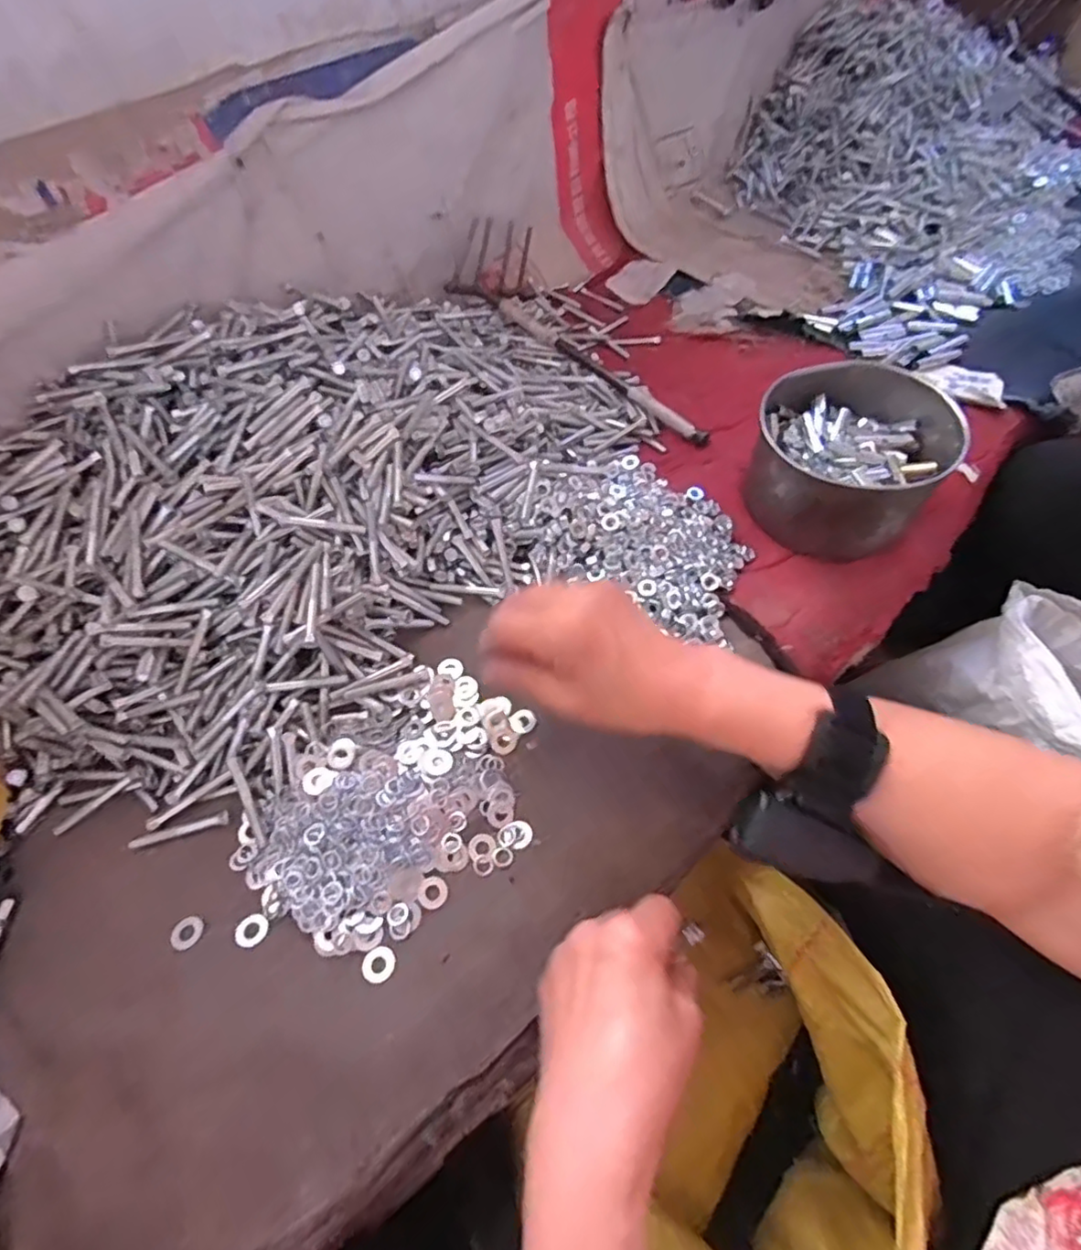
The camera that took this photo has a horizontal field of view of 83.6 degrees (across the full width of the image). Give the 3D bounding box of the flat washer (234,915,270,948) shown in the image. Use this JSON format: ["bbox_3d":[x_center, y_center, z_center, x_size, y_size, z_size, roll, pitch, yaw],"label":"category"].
[{"bbox_3d":[-0.161,0.171,0.337,0.017,0.004,0.017,3,50,-4],"label":"flat washer"}]

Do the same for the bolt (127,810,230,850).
[{"bbox_3d":[-0.218,0.124,0.365,0.055,0.006,0.008,-17,57,-7],"label":"bolt"}]

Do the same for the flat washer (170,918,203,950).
[{"bbox_3d":[-0.197,0.171,0.337,0.016,0.004,0.018,-31,57,-34],"label":"flat washer"}]

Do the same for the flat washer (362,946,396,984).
[{"bbox_3d":[-0.087,0.183,0.325,0.017,0.004,0.016,-2,56,3],"label":"flat washer"}]

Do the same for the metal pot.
[{"bbox_3d":[0.232,-0.129,0.469,0.132,0.071,0.133,-2,56,3],"label":"metal pot"}]

